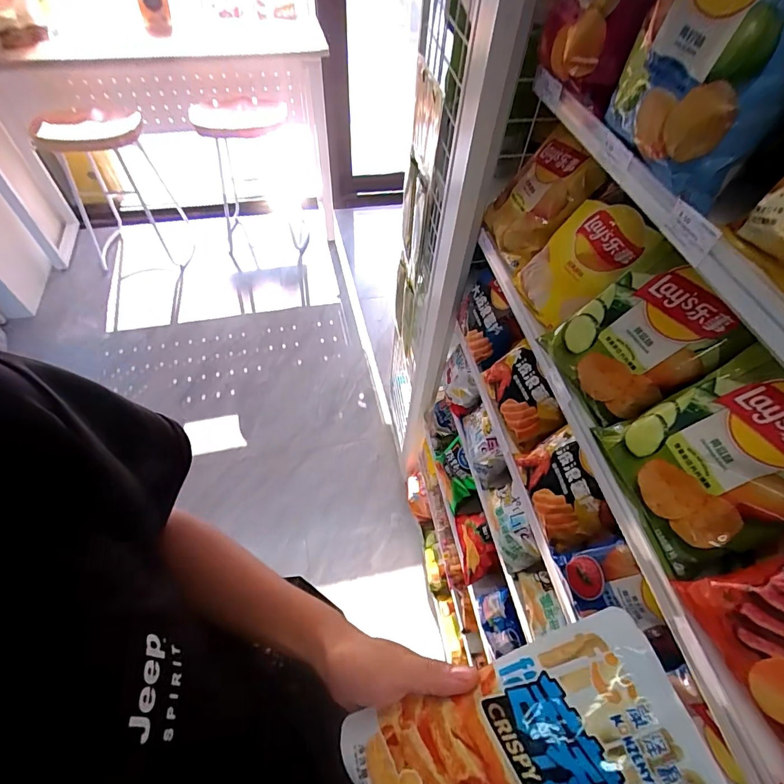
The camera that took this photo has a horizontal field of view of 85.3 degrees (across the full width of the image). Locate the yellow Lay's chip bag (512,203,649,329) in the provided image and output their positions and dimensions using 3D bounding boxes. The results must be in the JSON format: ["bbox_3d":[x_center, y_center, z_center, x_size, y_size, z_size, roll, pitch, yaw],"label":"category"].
[{"bbox_3d":[0.235,-0.160,0.537,0.045,0.158,0.111,-3,59,-42],"label":"yellow Lay's chip bag"}]

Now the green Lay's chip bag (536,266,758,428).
[{"bbox_3d":[0.265,-0.057,0.468,0.052,0.164,0.136,-9,61,-48],"label":"green Lay's chip bag"}]

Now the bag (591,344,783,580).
[{"bbox_3d":[0.297,0.067,0.393,0.050,0.158,0.148,6,51,-43],"label":"bag"}]

